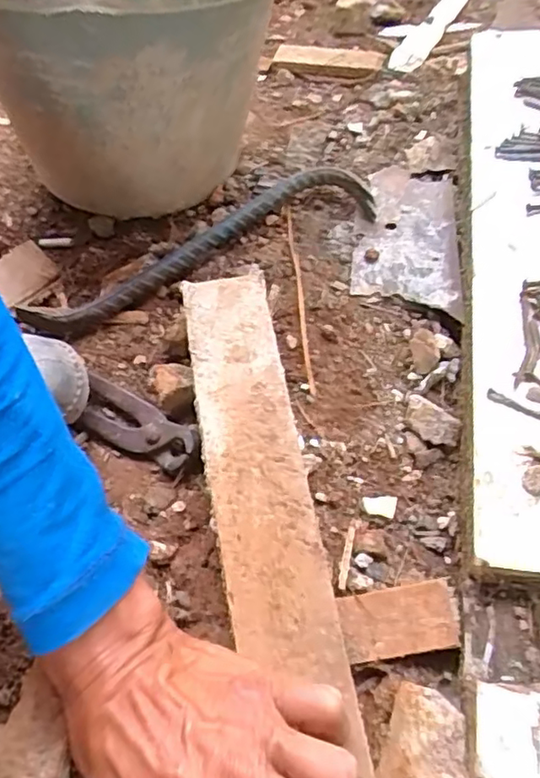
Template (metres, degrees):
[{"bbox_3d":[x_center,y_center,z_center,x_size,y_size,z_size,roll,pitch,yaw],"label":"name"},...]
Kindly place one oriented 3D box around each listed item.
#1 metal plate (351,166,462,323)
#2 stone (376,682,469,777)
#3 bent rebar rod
[{"bbox_3d":[0.108,-0.123,0.492,0.092,0.007,0.165,0,55,13],"label":"metal plate"},{"bbox_3d":[0.073,0.177,0.298,0.039,0.031,0.056,2,58,4],"label":"stone"},{"bbox_3d":[-0.059,-0.116,0.498,0.290,0.029,0.071,-22,59,-11],"label":"bent rebar rod"}]

